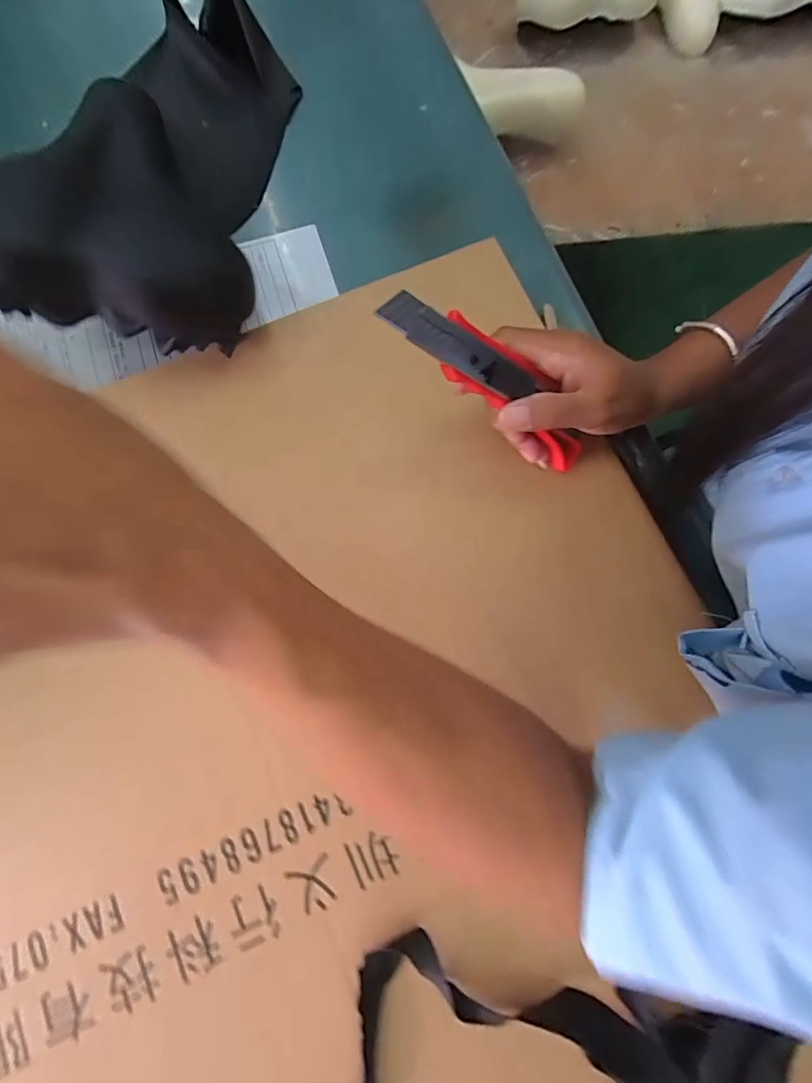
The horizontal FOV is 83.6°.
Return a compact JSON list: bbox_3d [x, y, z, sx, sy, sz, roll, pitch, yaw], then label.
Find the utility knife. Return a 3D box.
[{"bbox_3d":[0.055,-0.092,0.266,0.165,0.017,0.031,24,77,-34],"label":"utility knife"}]

